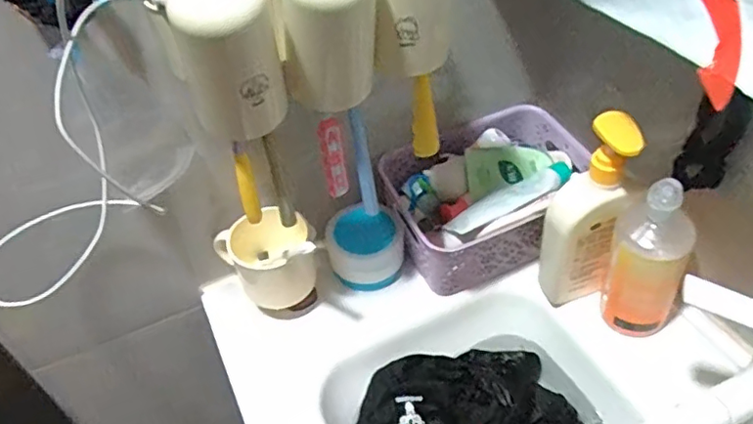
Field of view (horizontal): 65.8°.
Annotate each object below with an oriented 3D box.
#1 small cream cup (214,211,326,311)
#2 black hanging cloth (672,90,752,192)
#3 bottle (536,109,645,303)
[{"bbox_3d":[-0.118,0.051,0.649,0.110,0.100,0.083,-16,45,-10],"label":"small cream cup"},{"bbox_3d":[0.307,-0.063,0.530,0.042,0.095,0.014,22,37,18],"label":"black hanging cloth"},{"bbox_3d":[0.208,0.007,0.582,0.073,0.226,0.046,10,46,16],"label":"bottle"}]

